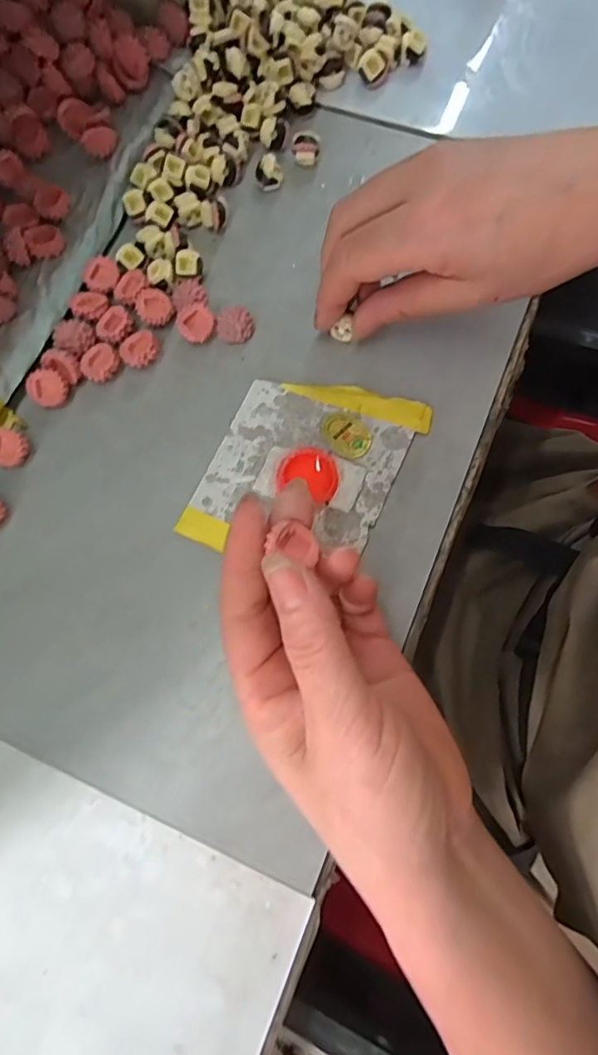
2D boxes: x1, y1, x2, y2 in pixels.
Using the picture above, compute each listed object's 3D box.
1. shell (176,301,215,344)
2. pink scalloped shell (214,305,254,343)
[{"bbox_3d":[-0.056,-0.112,0.278,0.020,0.006,0.021,-1,76,2],"label":"shell"},{"bbox_3d":[-0.035,-0.111,0.278,0.020,0.008,0.017,-6,76,1],"label":"pink scalloped shell"}]

